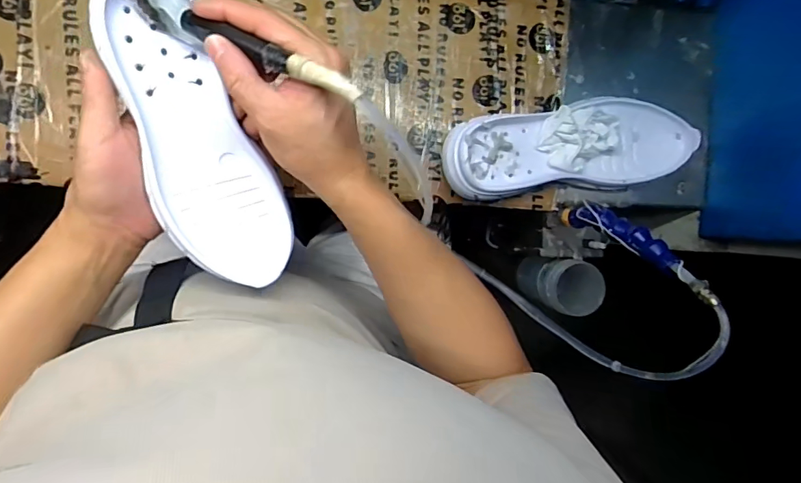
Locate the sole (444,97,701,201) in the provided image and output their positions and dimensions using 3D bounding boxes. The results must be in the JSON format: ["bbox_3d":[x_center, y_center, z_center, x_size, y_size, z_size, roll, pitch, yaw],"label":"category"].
[{"bbox_3d":[0.188,-0.102,0.518,0.284,0.048,0.099,-10,94,-7],"label":"sole"}]

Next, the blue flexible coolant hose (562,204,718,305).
[{"bbox_3d":[0.231,-0.001,0.470,0.025,0.191,0.032,-35,127,-5],"label":"blue flexible coolant hose"}]

